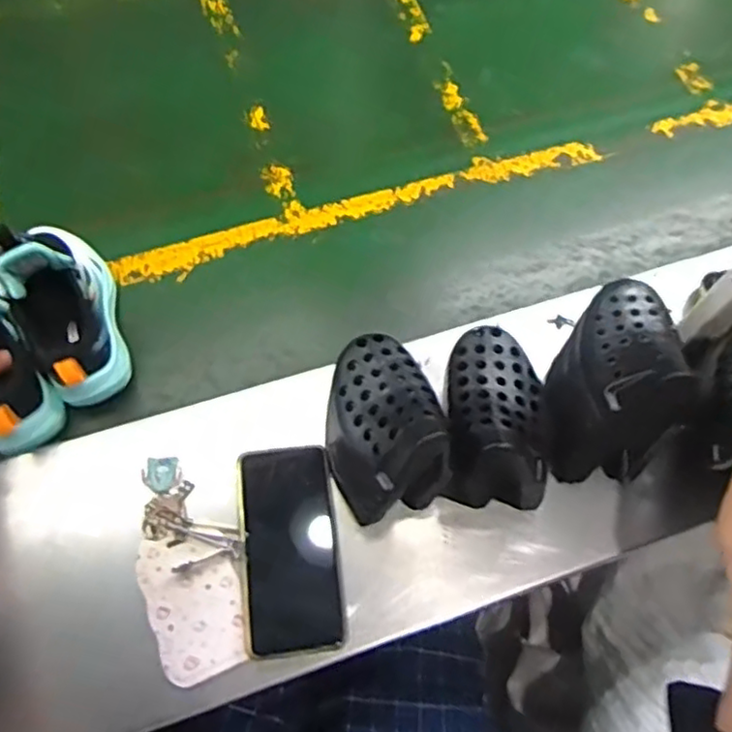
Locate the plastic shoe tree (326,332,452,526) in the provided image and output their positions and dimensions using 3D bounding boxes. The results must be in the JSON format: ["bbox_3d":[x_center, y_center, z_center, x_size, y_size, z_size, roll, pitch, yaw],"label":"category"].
[{"bbox_3d":[0.013,0.043,0.510,0.083,0.106,0.128,-11,66,-8],"label":"plastic shoe tree"}]

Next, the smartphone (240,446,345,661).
[{"bbox_3d":[-0.060,0.143,0.516,0.074,0.007,0.156,-2,68,-12],"label":"smartphone"}]

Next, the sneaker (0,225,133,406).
[{"bbox_3d":[-0.268,-0.061,0.578,0.071,0.133,0.174,-21,68,-13],"label":"sneaker"}]

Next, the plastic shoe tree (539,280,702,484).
[{"bbox_3d":[0.200,0.022,0.538,0.096,0.144,0.136,28,67,9],"label":"plastic shoe tree"}]

